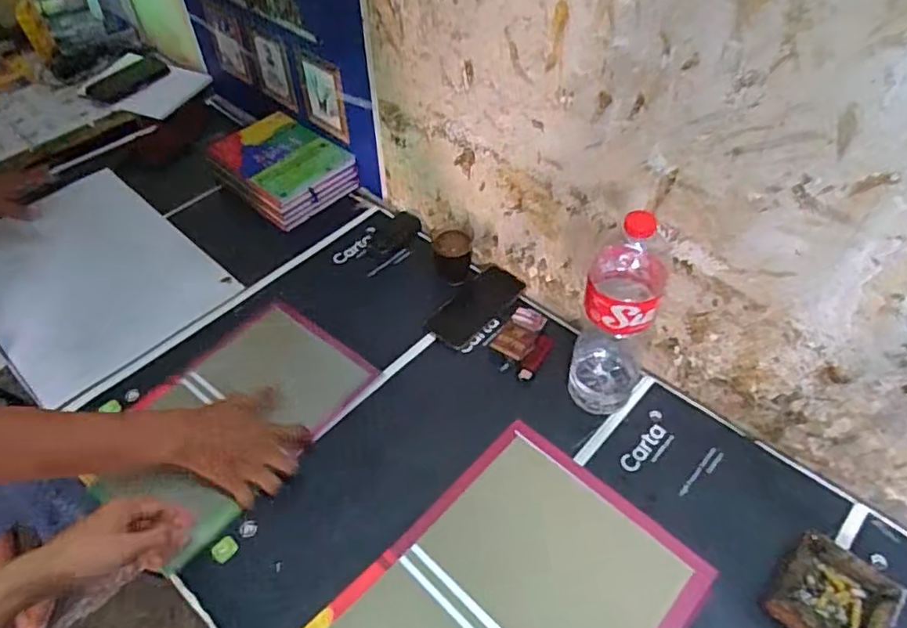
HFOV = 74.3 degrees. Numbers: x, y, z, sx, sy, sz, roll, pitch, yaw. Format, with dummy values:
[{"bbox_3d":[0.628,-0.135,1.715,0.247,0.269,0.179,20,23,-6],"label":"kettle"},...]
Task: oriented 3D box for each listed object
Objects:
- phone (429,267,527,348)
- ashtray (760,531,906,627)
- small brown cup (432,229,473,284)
[{"bbox_3d":[0.037,-0.014,0.960,0.082,0.008,0.175,32,57,25],"label":"phone"},{"bbox_3d":[0.405,0.309,0.645,0.107,0.050,0.110,35,59,27],"label":"ashtray"},{"bbox_3d":[0.002,-0.095,0.969,0.068,0.085,0.071,0,50,1],"label":"small brown cup"}]

